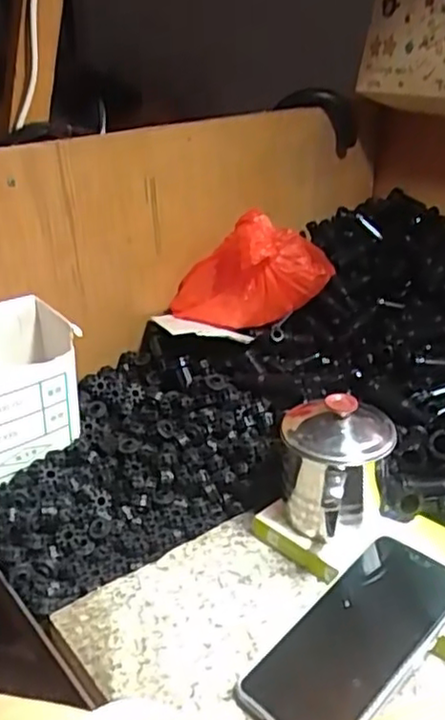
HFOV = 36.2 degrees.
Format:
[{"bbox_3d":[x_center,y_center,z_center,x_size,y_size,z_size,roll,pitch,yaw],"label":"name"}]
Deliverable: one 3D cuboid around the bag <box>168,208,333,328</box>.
[{"bbox_3d":[0.035,-0.099,0.698,0.115,0.113,0.135,23,35,36],"label":"bag"}]

